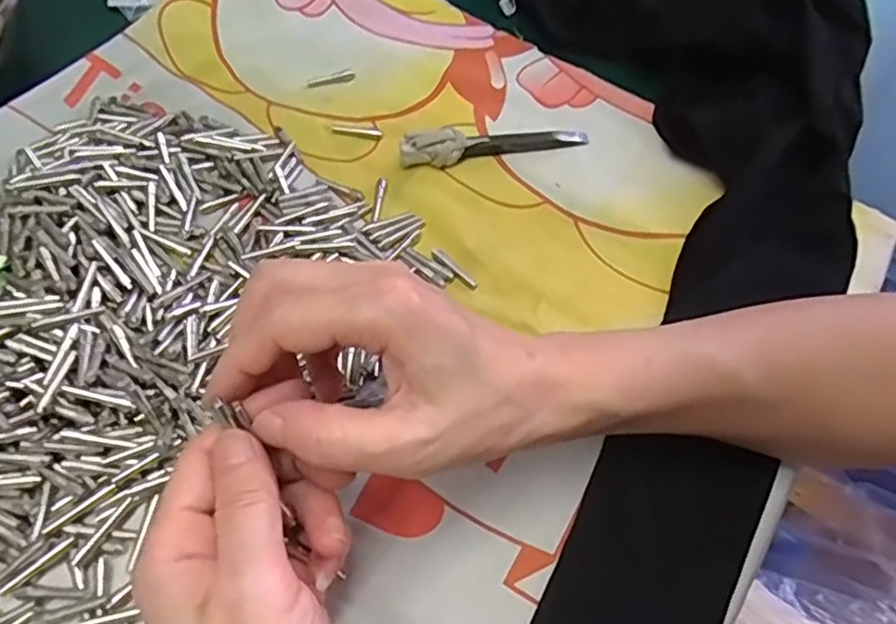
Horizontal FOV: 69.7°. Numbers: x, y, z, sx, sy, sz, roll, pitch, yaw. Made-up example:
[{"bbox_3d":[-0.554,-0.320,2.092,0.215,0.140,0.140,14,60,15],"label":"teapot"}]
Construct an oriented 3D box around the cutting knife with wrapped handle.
[{"bbox_3d":[0.026,-0.097,0.358,0.106,0.017,0.016,-11,61,-10],"label":"cutting knife with wrapped handle"}]

